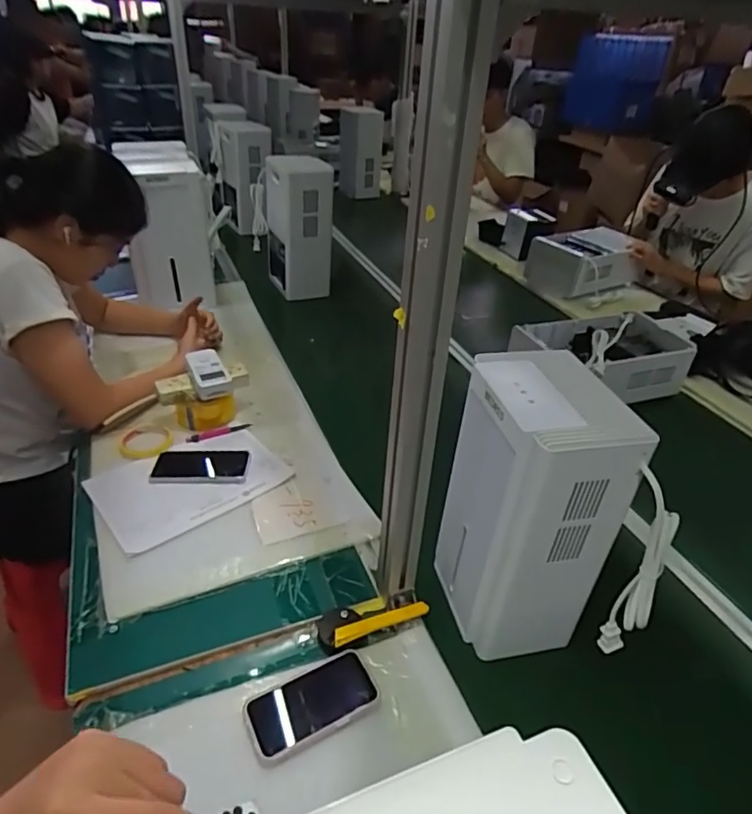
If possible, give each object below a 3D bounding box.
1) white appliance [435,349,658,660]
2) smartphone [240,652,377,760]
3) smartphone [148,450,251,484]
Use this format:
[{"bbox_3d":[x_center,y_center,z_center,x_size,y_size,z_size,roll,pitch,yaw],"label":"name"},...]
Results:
[{"bbox_3d":[0.187,0.118,0.709,0.141,0.326,0.182,-5,35,-11],"label":"white appliance"},{"bbox_3d":[-0.075,0.345,0.663,0.148,0.013,0.074,-14,37,-22],"label":"smartphone"},{"bbox_3d":[-0.308,0.104,0.997,0.161,0.008,0.093,0,34,-3],"label":"smartphone"}]

